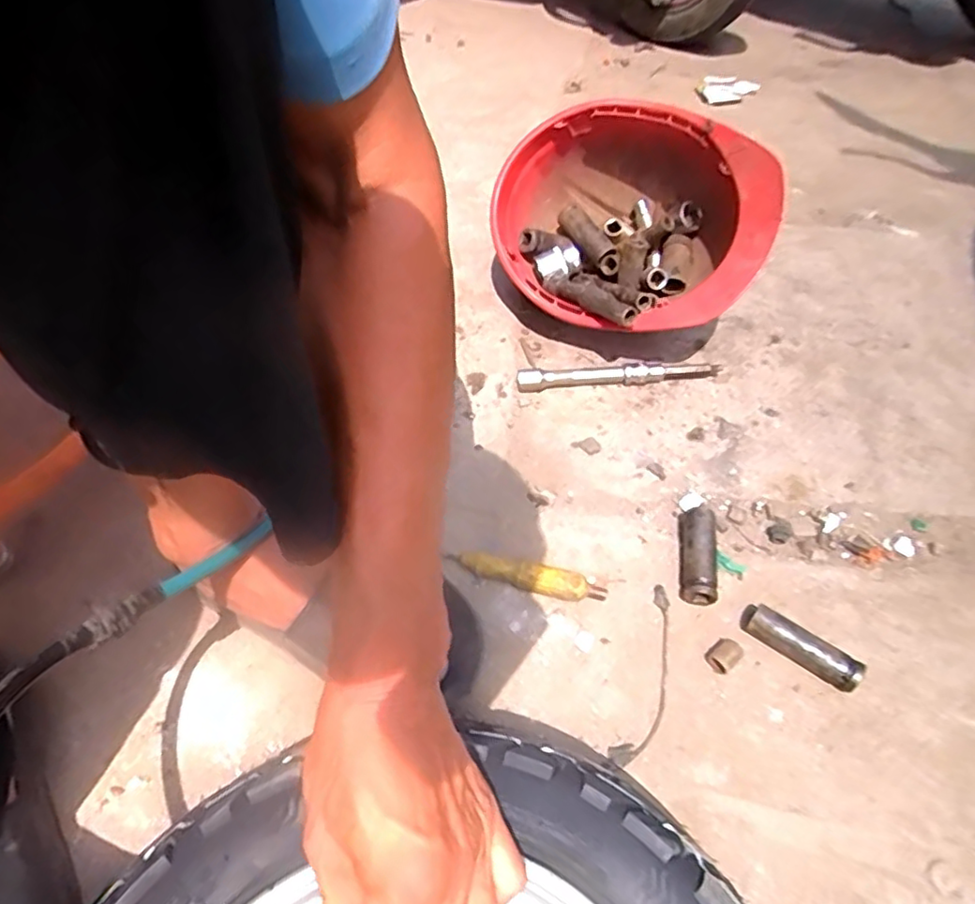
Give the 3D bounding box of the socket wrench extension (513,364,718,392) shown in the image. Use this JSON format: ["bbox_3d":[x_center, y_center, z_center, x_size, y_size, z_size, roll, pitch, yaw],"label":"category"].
[{"bbox_3d":[0.133,-0.082,0.639,0.202,0.023,0.027,-6,50,-2],"label":"socket wrench extension"}]

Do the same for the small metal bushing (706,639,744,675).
[{"bbox_3d":[0.175,0.149,0.457,0.025,0.015,0.019,-32,56,-23],"label":"small metal bushing"}]

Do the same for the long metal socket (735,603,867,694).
[{"bbox_3d":[0.229,0.143,0.457,0.083,0.021,0.023,36,60,28],"label":"long metal socket"}]

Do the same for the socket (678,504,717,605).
[{"bbox_3d":[0.171,0.080,0.508,0.025,0.026,0.085,7,50,8],"label":"socket"}]

